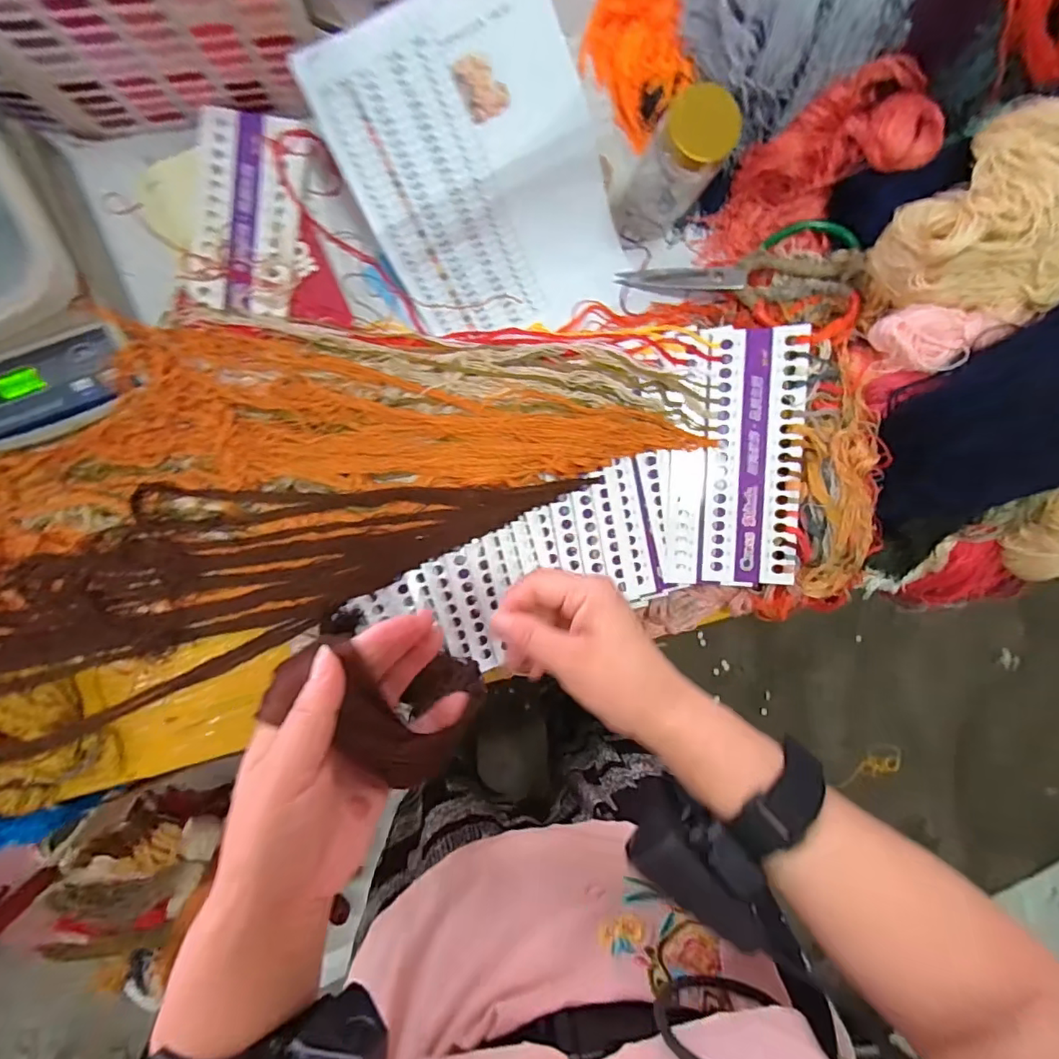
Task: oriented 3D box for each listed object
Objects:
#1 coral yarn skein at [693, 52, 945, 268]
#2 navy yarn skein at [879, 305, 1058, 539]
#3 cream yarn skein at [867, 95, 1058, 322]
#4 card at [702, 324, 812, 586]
[{"bbox_3d":[0.260,-0.323,0.510,0.202,0.057,0.103,-28,96,39],"label":"coral yarn skein"},{"bbox_3d":[0.411,-0.092,0.450,0.145,0.291,0.105,48,49,-11],"label":"navy yarn skein"},{"bbox_3d":[0.385,-0.241,0.430,0.150,0.135,0.143,-39,95,-3],"label":"cream yarn skein"},{"bbox_3d":[0.216,-0.067,0.521,0.083,0.009,0.239,2,96,15],"label":"card"}]

